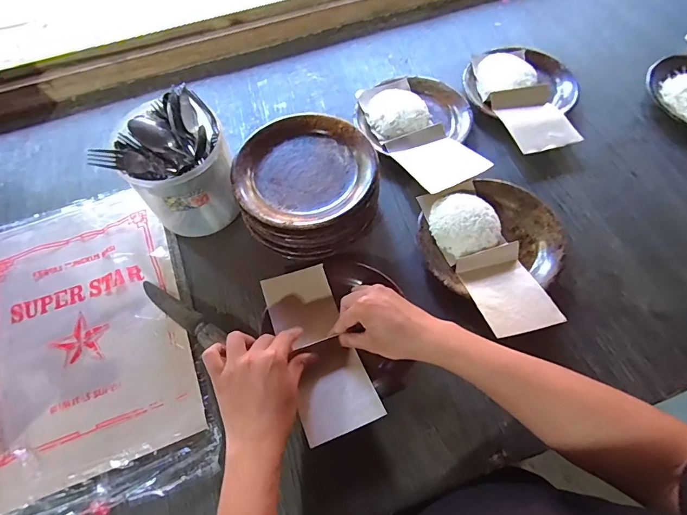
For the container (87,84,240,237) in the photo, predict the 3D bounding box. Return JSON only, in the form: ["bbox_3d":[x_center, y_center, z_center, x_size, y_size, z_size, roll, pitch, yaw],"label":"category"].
[{"bbox_3d":[-0.220,-0.120,0.555,0.135,0.154,0.131,20,64,12],"label":"container"}]

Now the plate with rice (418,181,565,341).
[{"bbox_3d":[0.206,-0.008,0.538,0.181,0.049,0.218,-20,63,-8],"label":"plate with rice"}]

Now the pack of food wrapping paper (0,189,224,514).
[{"bbox_3d":[-0.336,0.100,0.524,0.275,0.016,0.427,-18,63,-8],"label":"pack of food wrapping paper"}]

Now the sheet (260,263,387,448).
[{"bbox_3d":[-0.031,0.109,0.491,0.086,0.027,0.203,-21,62,-9],"label":"sheet"}]

